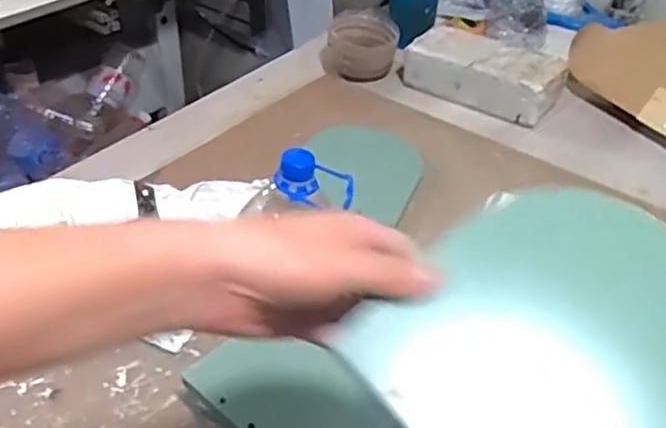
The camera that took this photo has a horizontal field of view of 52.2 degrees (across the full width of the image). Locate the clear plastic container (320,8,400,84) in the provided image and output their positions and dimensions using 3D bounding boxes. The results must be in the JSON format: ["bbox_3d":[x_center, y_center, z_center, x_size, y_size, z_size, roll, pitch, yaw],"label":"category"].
[{"bbox_3d":[0.041,-0.252,1.017,0.115,0.068,0.126,5,38,3],"label":"clear plastic container"}]

